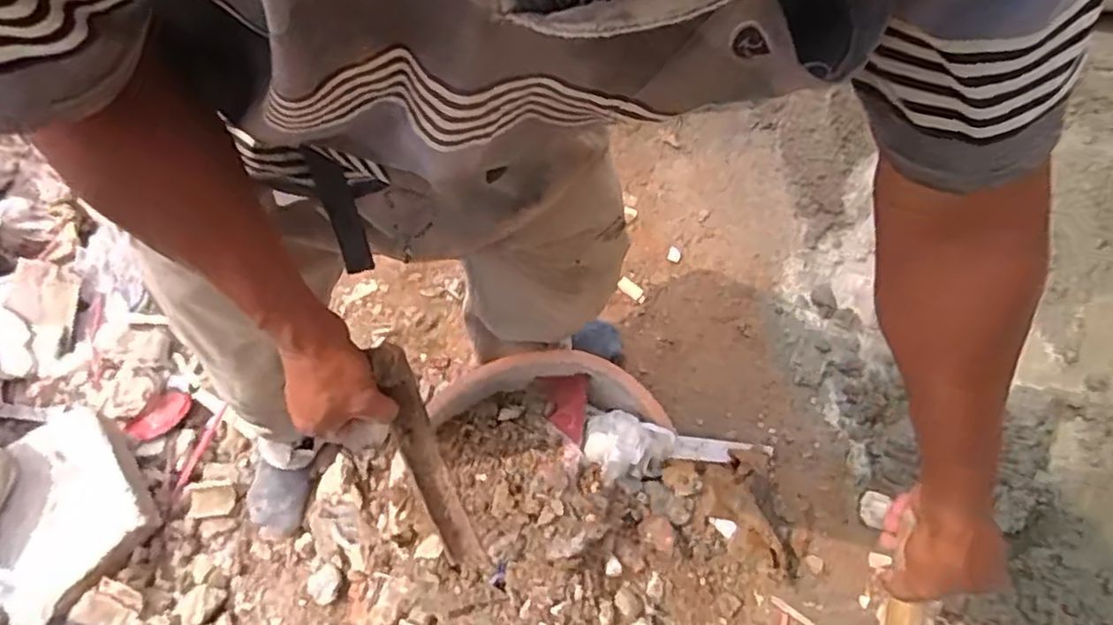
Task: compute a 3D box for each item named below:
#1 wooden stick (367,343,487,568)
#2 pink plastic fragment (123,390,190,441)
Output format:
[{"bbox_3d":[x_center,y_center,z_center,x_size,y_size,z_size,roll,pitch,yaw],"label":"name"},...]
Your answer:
[{"bbox_3d":[-0.121,0.155,0.652,0.037,0.315,0.027,-12,39,-3],"label":"wooden stick"},{"bbox_3d":[-0.682,0.180,1.171,0.056,0.014,0.109,27,47,14],"label":"pink plastic fragment"}]

